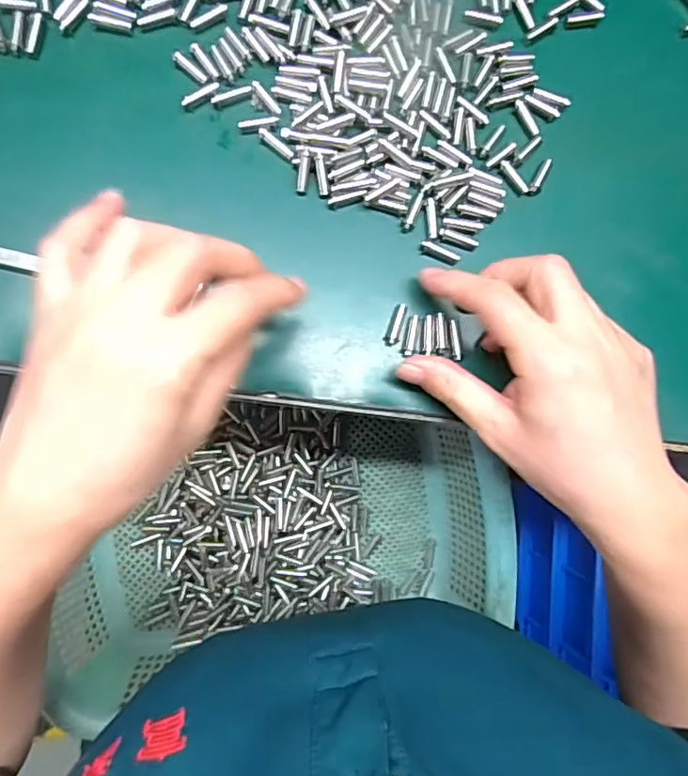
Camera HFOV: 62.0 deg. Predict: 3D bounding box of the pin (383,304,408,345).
[{"bbox_3d":[0.027,-0.033,0.295,0.007,0.004,0.021,19,84,-5],"label":"pin"}]

